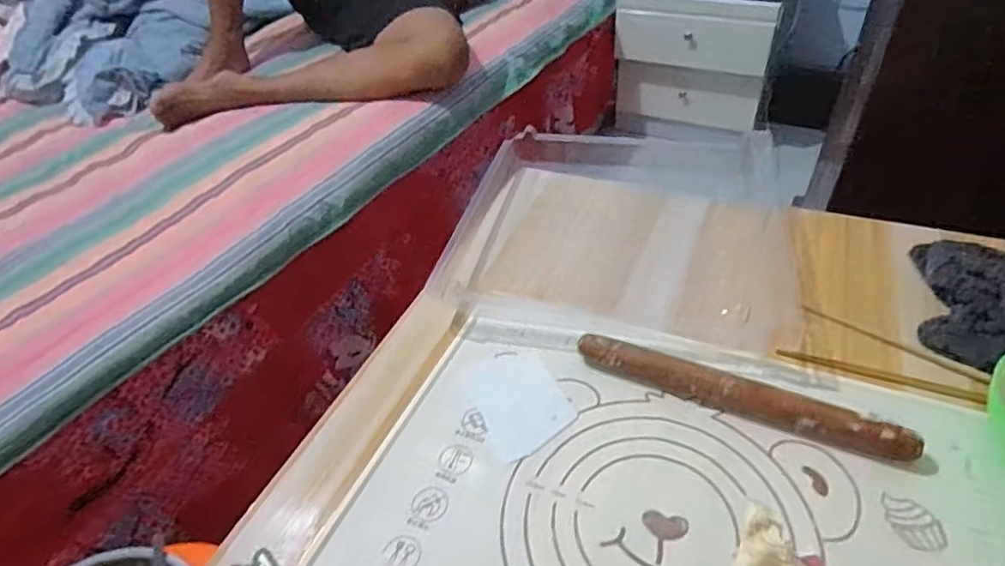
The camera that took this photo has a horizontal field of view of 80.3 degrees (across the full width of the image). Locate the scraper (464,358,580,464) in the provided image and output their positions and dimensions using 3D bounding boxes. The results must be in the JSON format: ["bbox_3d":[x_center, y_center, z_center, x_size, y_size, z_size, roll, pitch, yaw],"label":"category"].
[{"bbox_3d":[0.014,0.108,0.558,0.081,0.004,0.114,-22,43,-17],"label":"scraper"}]

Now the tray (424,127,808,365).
[{"bbox_3d":[0.160,-0.098,0.748,0.381,0.041,0.438,7,42,15],"label":"tray"}]

